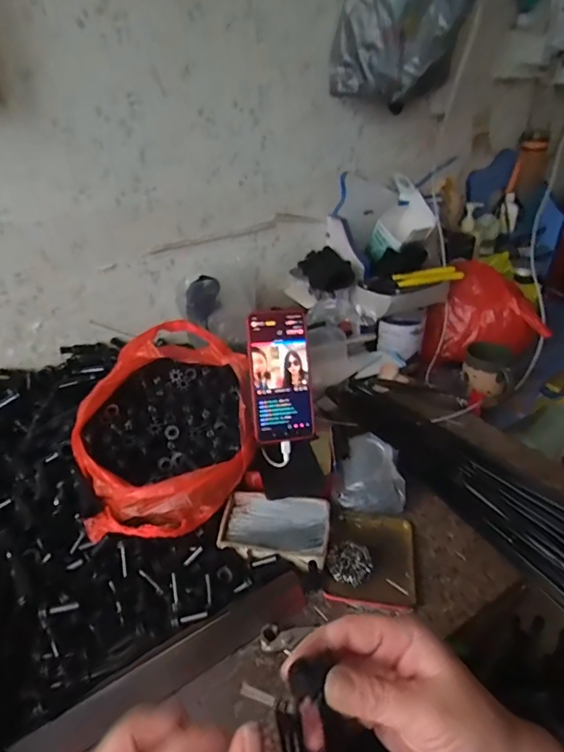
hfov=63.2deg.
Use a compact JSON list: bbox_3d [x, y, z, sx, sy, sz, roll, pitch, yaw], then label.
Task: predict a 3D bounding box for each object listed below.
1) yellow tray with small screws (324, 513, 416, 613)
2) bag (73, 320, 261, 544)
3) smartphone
[{"bbox_3d":[0.105,0.210,0.539,0.096,0.021,0.124,6,34,10],"label":"yellow tray with small screws"},{"bbox_3d":[-0.147,0.067,0.579,0.215,0.150,0.253,-1,34,1],"label":"bag"},{"bbox_3d":[0.000,-0.001,0.575,0.079,0.164,0.006,-5,1,-13],"label":"smartphone"}]

